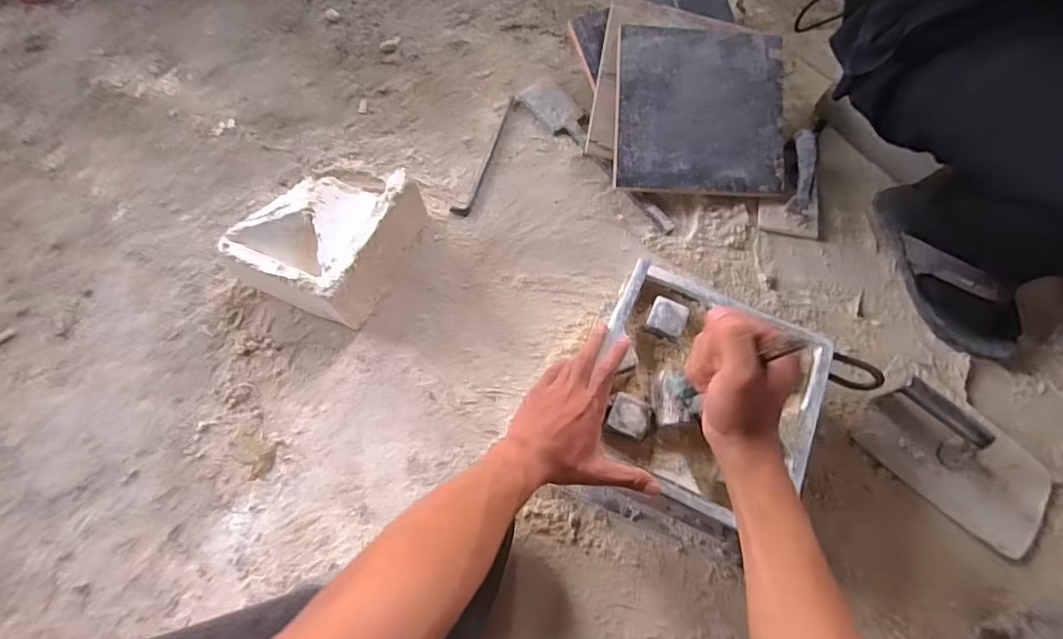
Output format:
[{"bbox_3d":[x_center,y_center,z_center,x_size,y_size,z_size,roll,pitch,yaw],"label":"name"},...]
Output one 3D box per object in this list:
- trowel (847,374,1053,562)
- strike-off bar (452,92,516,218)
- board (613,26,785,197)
[{"bbox_3d":[0.522,0.156,0.607,0.223,0.078,0.138,41,73,14],"label":"trowel"},{"bbox_3d":[-0.071,-0.254,0.783,0.026,0.008,0.226,16,69,5],"label":"strike-off bar"},{"bbox_3d":[0.248,-0.308,0.757,0.244,0.011,0.245,3,86,-2],"label":"board"}]

